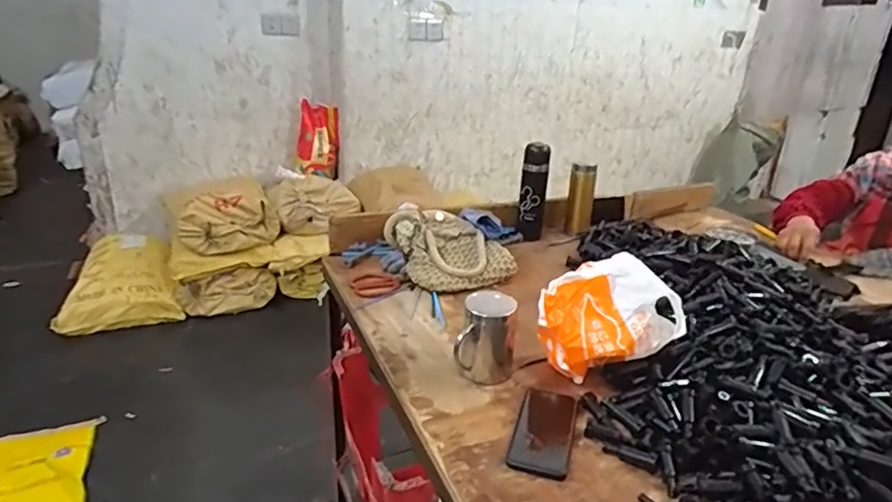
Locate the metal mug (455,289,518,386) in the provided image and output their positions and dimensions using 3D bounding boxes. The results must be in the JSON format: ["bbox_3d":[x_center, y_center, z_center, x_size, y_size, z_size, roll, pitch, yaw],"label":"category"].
[{"bbox_3d":[0.060,0.128,0.841,0.086,0.127,0.072,4,23,4],"label":"metal mug"}]

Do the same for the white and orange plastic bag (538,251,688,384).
[{"bbox_3d":[0.236,0.110,0.853,0.208,0.162,0.111,-3,24,-14],"label":"white and orange plastic bag"}]

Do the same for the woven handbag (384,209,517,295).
[{"bbox_3d":[0.012,-0.007,1.188,0.208,0.115,0.207,-15,28,-35],"label":"woven handbag"}]

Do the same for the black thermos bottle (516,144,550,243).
[{"bbox_3d":[0.212,-0.139,1.378,0.066,0.232,0.063,6,23,9],"label":"black thermos bottle"}]

